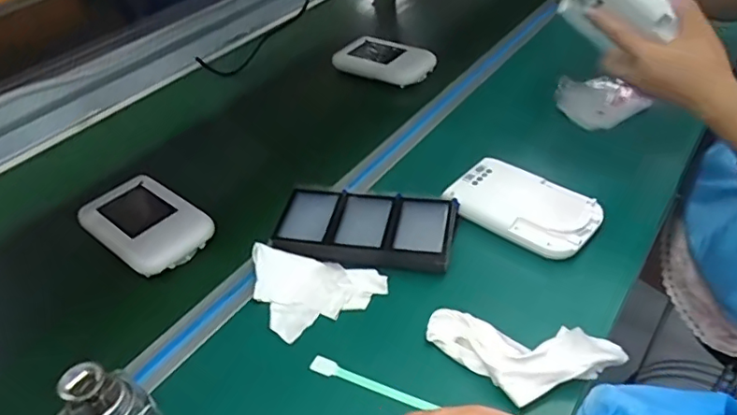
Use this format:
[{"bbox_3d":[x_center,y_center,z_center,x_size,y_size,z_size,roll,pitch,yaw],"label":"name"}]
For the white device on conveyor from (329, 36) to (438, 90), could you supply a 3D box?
[{"bbox_3d":[0.029,-0.235,0.877,0.149,0.028,0.092,25,48,28],"label":"white device on conveyor"}]

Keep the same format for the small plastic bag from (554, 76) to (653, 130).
[{"bbox_3d":[0.302,-0.145,0.741,0.099,0.027,0.092,-1,41,2],"label":"small plastic bag"}]

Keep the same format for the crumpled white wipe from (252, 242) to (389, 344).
[{"bbox_3d":[-0.053,0.080,0.525,0.132,0.021,0.087,5,42,9],"label":"crumpled white wipe"}]

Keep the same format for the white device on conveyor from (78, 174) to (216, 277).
[{"bbox_3d":[-0.250,0.016,0.615,0.149,0.025,0.093,28,49,30],"label":"white device on conveyor"}]

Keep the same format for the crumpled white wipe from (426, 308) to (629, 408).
[{"bbox_3d":[0.128,0.118,0.447,0.157,0.034,0.073,4,42,8],"label":"crumpled white wipe"}]

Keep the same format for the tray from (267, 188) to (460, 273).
[{"bbox_3d":[-0.002,0.022,0.577,0.178,0.027,0.092,6,42,10],"label":"tray"}]

